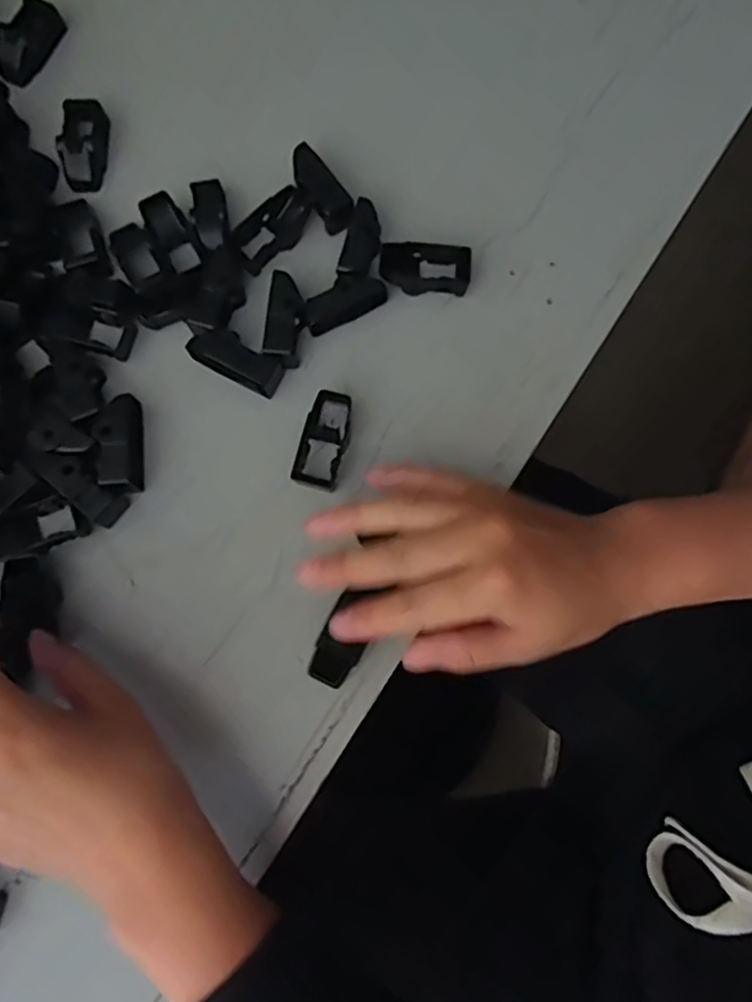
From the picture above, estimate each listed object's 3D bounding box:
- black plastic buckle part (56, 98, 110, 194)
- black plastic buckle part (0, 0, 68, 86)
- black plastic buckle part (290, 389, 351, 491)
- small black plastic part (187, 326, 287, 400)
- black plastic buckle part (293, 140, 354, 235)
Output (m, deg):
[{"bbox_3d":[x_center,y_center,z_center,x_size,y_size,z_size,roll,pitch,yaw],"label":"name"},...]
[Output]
[{"bbox_3d":[-0.171,-0.208,0.381,0.025,0.014,0.053,-2,79,-1],"label":"black plastic buckle part"},{"bbox_3d":[-0.212,-0.280,0.397,0.027,0.013,0.051,32,81,6],"label":"black plastic buckle part"},{"bbox_3d":[-0.028,-0.031,0.342,0.023,0.019,0.049,12,79,2],"label":"black plastic buckle part"},{"bbox_3d":[-0.075,-0.077,0.351,0.048,0.023,0.020,25,80,4],"label":"small black plastic part"},{"bbox_3d":[-0.031,-0.174,0.367,0.018,0.018,0.049,-37,81,-7],"label":"black plastic buckle part"}]

